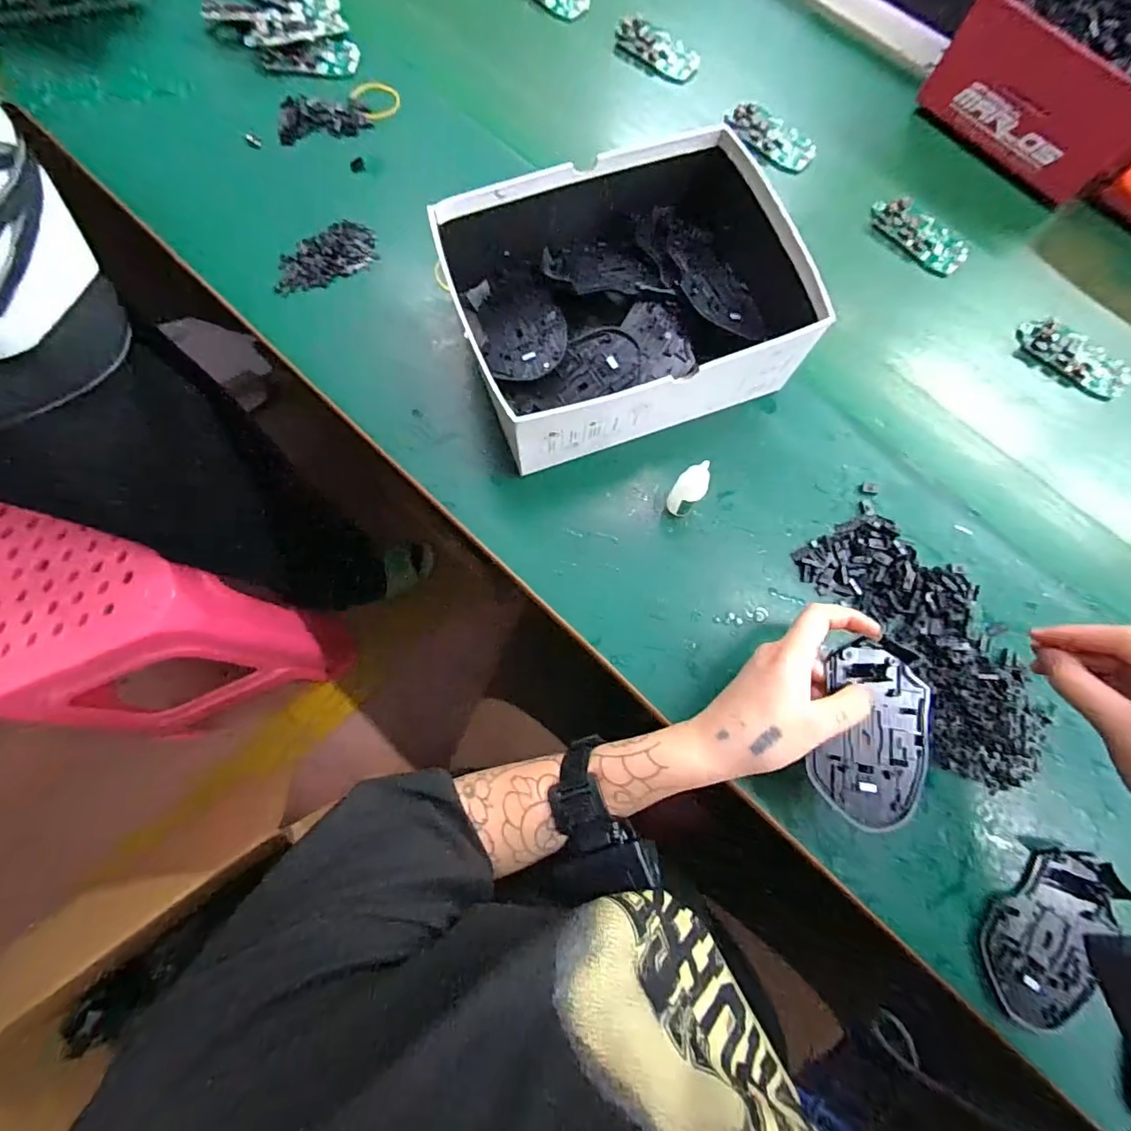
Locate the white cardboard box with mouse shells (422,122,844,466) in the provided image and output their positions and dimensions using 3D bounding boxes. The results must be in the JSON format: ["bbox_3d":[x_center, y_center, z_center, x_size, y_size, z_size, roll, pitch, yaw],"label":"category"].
[{"bbox_3d":[0.045,-0.207,0.409,0.247,0.091,0.199,-20,78,-6],"label":"white cardboard box with mouse shells"}]

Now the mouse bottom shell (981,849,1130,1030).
[{"bbox_3d":[0.328,0.246,0.346,0.062,0.012,0.116,42,79,8],"label":"mouse bottom shell"}]

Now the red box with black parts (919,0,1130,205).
[{"bbox_3d":[0.509,-0.506,0.503,0.195,0.086,0.238,44,79,9],"label":"red box with black parts"}]

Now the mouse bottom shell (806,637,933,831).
[{"bbox_3d":[0.201,0.109,0.332,0.070,0.014,0.112,16,76,3],"label":"mouse bottom shell"}]

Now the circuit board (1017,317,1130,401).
[{"bbox_3d":[0.460,-0.189,0.464,0.098,0.017,0.045,37,78,7],"label":"circuit board"}]

